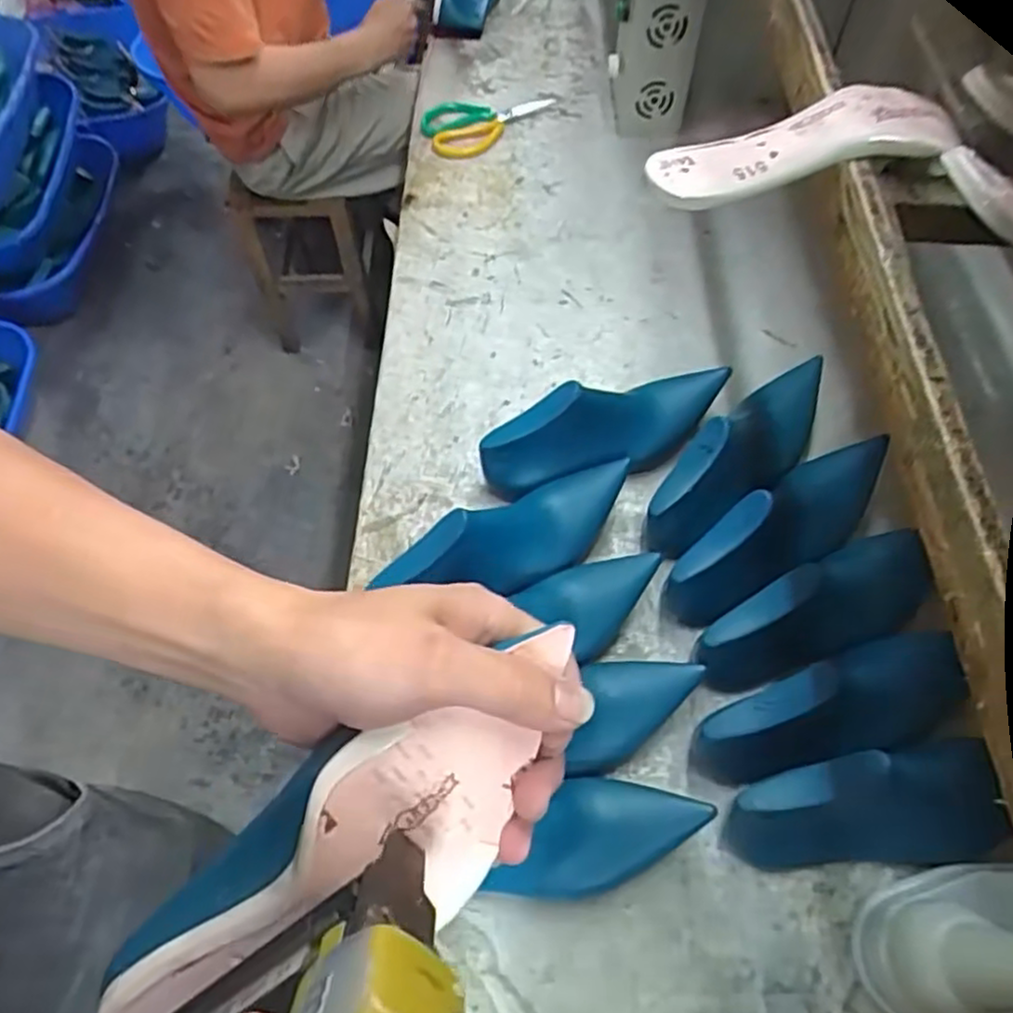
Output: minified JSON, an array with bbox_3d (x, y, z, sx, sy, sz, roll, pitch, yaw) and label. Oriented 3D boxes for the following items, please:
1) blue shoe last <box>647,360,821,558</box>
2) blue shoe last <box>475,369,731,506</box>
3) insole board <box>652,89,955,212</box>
[{"bbox_3d":[0.228,-0.057,0.656,0.069,0.085,0.271,38,66,20],"label":"blue shoe last"},{"bbox_3d":[0.104,-0.075,0.682,0.258,0.091,0.067,-22,62,-13],"label":"blue shoe last"},{"bbox_3d":[0.175,-0.221,0.430,0.191,0.027,0.059,-12,60,-7],"label":"insole board"}]

